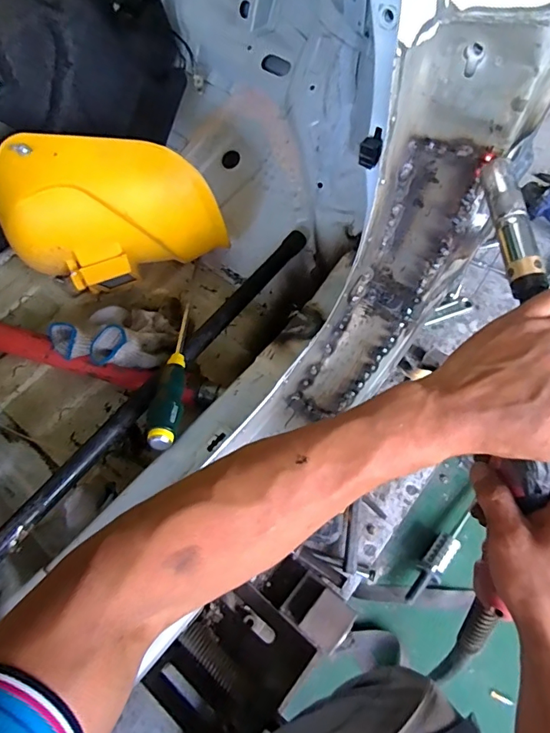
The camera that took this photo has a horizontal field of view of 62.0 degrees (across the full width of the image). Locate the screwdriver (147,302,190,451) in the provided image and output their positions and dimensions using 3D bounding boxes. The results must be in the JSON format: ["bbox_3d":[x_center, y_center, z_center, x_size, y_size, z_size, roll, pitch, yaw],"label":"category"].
[{"bbox_3d":[-0.120,0.008,0.543,0.035,0.025,0.199,2,47,0],"label":"screwdriver"}]

